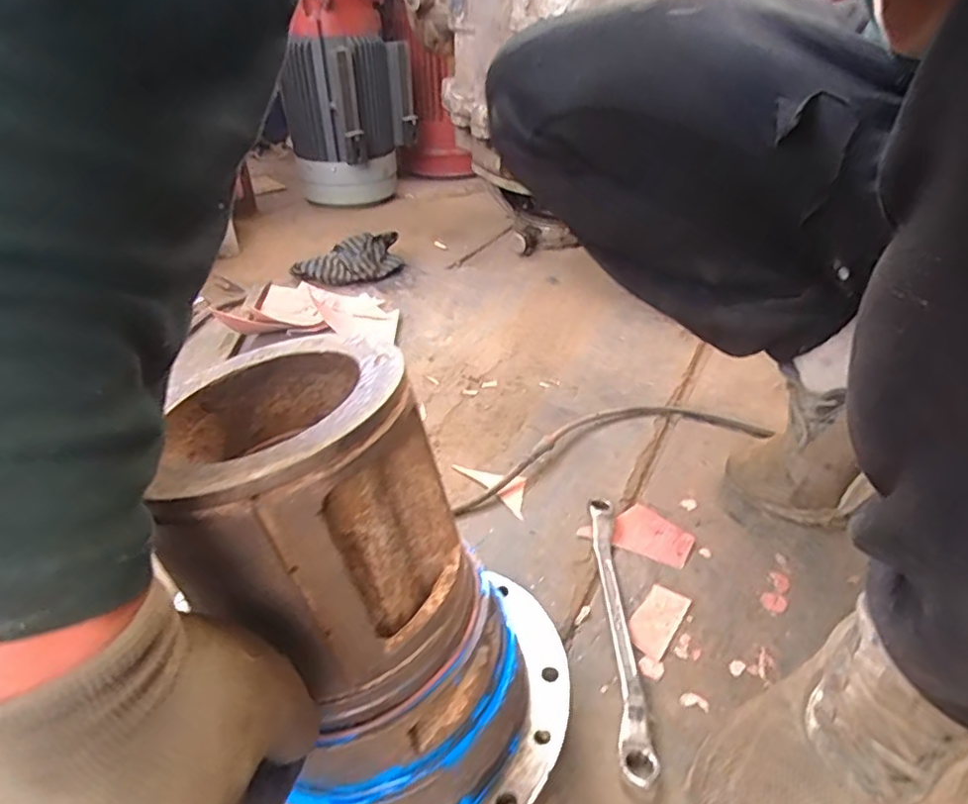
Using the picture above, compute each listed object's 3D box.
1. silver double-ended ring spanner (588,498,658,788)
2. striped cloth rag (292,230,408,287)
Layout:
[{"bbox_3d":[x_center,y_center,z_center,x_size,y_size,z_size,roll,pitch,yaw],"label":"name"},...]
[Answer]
[{"bbox_3d":[0.111,0.182,0.501,0.023,0.024,0.250,0,35,3],"label":"silver double-ended ring spanner"},{"bbox_3d":[-0.261,-0.273,1.134,0.205,0.055,0.136,-11,36,-13],"label":"striped cloth rag"}]

